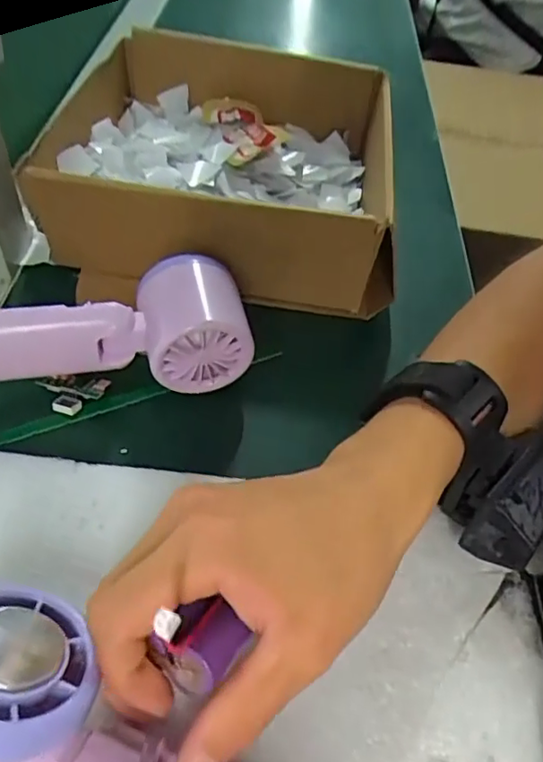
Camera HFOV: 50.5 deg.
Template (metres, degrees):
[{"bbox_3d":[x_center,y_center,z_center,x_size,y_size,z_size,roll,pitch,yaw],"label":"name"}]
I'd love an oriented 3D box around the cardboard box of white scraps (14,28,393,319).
[{"bbox_3d":[-0.030,-0.161,0.415,0.220,0.075,0.231,6,50,-2],"label":"cardboard box of white scraps"}]

